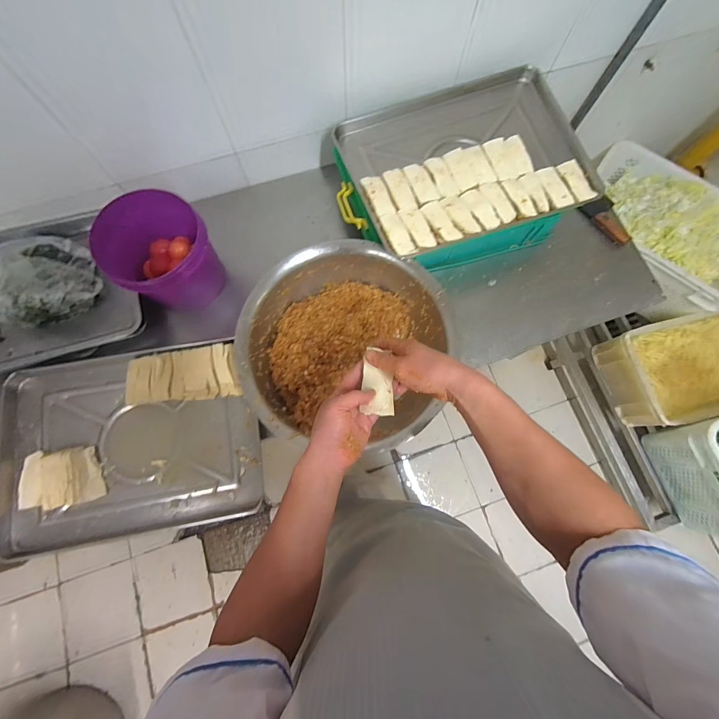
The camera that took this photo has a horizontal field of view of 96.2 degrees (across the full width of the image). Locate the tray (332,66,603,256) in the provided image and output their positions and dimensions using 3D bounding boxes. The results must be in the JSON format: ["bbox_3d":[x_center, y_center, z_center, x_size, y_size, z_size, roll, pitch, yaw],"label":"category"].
[{"bbox_3d":[0.262,-0.500,0.809,0.566,0.043,0.418,-19,77,-6],"label":"tray"}]

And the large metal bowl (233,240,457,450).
[{"bbox_3d":[-0.028,-0.043,0.747,0.436,0.136,0.432,0,76,-1],"label":"large metal bowl"}]

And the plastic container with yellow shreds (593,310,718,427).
[{"bbox_3d":[1.371,0.025,1.321,0.606,0.260,0.389,-11,76,-4],"label":"plastic container with yellow shreds"}]

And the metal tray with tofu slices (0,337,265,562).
[{"bbox_3d":[-0.511,0.188,0.743,0.544,0.077,0.412,-11,76,-4],"label":"metal tray with tofu slices"}]

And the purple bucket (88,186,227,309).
[{"bbox_3d":[-0.455,-0.240,0.761,0.210,0.207,0.210,0,76,-1],"label":"purple bucket"}]

